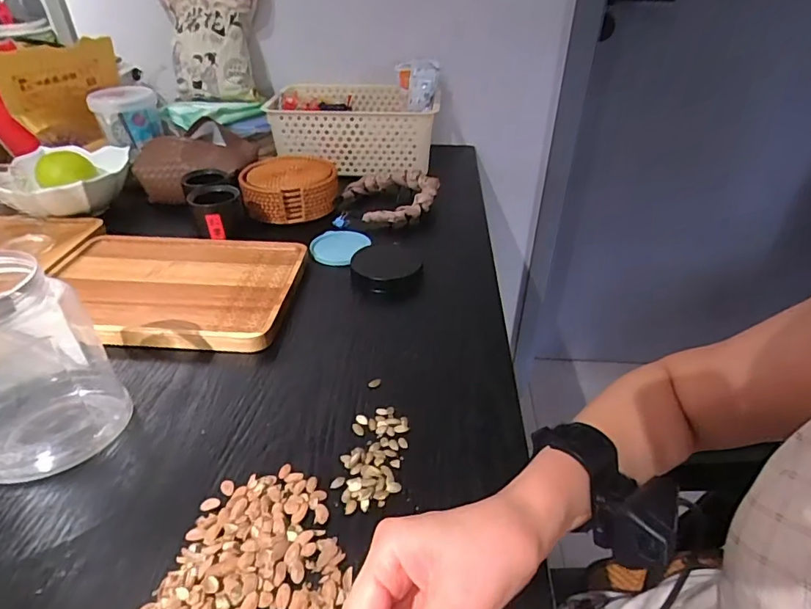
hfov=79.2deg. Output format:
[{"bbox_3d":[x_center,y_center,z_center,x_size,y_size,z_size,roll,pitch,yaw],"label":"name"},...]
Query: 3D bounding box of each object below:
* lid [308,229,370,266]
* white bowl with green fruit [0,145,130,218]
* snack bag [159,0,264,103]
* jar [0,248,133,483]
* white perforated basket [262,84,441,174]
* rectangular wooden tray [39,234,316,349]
[{"bbox_3d":[-0.091,-0.081,0.673,0.078,0.016,0.077,0,37,0],"label":"lid"},{"bbox_3d":[-0.501,-0.184,0.743,0.154,0.070,0.167,0,37,0],"label":"white bowl with green fruit"},{"bbox_3d":[-0.363,-0.502,0.909,0.190,0.230,0.054,1,7,4],"label":"snack bag"},{"bbox_3d":[-0.296,0.044,0.377,0.097,0.148,0.095,0,37,0],"label":"jar"},{"bbox_3d":[-0.089,-0.336,0.921,0.281,0.106,0.210,3,37,3],"label":"white perforated basket"},{"bbox_3d":[-0.281,-0.026,0.583,0.299,0.014,0.195,4,37,4],"label":"rectangular wooden tray"}]

